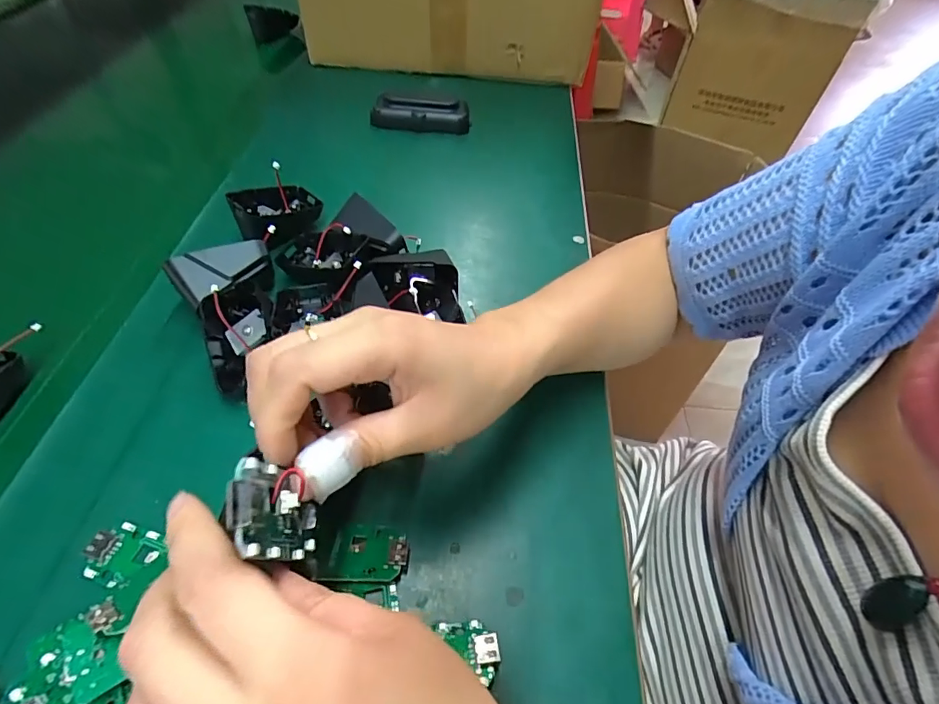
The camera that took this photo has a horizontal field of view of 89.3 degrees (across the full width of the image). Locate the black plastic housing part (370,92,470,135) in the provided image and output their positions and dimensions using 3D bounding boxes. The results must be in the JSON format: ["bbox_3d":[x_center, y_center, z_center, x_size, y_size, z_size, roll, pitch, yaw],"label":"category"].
[{"bbox_3d":[-0.054,-0.263,0.523,0.106,0.035,0.025,5,52,1],"label":"black plastic housing part"}]

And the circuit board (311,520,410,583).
[{"bbox_3d":[-0.058,0.105,0.249,0.050,0.006,0.030,5,52,0],"label":"circuit board"}]

